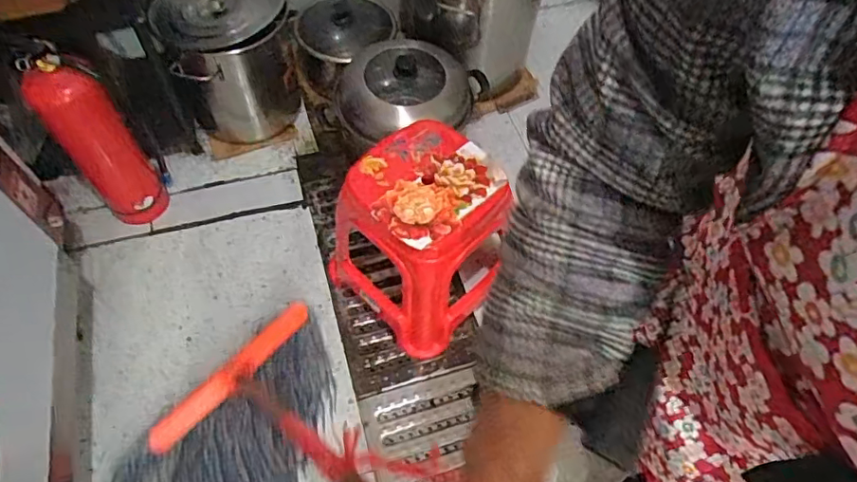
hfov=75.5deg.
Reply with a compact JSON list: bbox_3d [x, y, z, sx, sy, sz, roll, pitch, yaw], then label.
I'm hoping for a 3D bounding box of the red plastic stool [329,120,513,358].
[{"bbox_3d":[-0.011,-0.009,0.983,0.263,0.305,0.261,40,64,19],"label":"red plastic stool"}]

